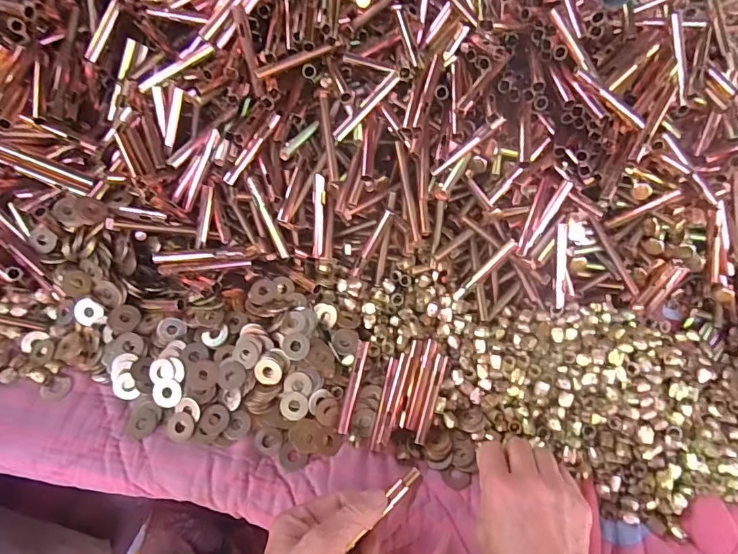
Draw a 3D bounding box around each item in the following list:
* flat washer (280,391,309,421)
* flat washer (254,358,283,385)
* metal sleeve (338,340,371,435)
[{"bbox_3d":[-0.067,0.115,0.418,0.024,0.004,0.024,1,81,-4],"label":"flat washer"},{"bbox_3d":[-0.090,0.085,0.419,0.024,0.004,0.023,1,86,-8],"label":"flat washer"},{"bbox_3d":[-0.014,0.100,0.429,0.010,0.014,0.084,13,79,6],"label":"metal sleeve"}]

